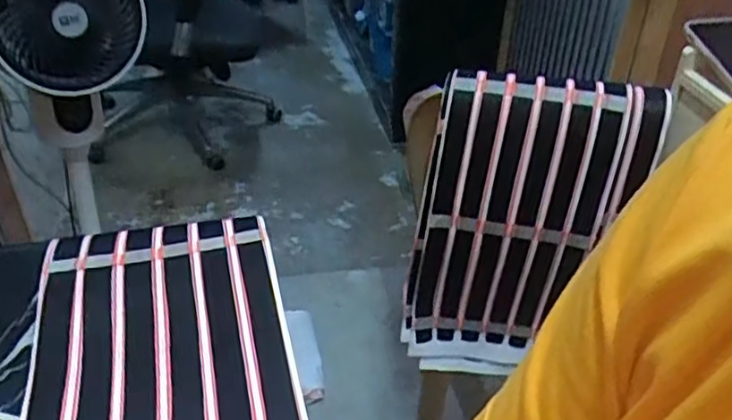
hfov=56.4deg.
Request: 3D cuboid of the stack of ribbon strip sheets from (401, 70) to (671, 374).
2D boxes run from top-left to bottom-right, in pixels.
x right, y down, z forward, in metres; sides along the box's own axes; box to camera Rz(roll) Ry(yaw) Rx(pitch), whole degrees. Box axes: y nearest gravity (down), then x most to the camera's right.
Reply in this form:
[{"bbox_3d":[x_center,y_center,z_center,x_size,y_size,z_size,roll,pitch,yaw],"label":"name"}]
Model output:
[{"bbox_3d":[0.200,0.042,0.892,0.264,0.432,0.066,9,25,1],"label":"stack of ribbon strip sheets"}]

